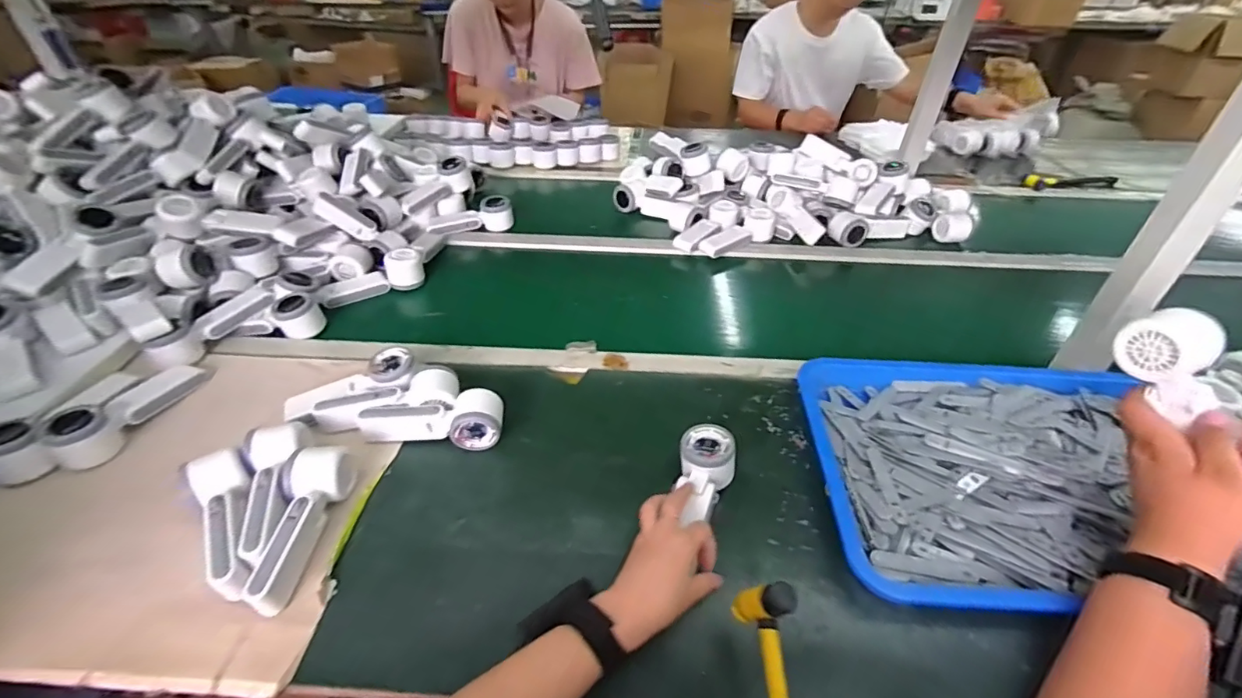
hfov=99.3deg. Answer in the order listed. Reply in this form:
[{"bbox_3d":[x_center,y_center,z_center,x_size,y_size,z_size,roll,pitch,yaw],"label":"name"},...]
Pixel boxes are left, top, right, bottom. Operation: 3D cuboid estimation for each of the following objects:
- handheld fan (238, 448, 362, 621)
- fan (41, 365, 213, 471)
[{"bbox_3d":[-0.310,0.164,0.516,0.054,0.052,0.169,-4,40,-6],"label":"handheld fan"},{"bbox_3d":[-0.575,0.065,0.617,0.050,0.049,0.160,12,41,13],"label":"fan"}]

